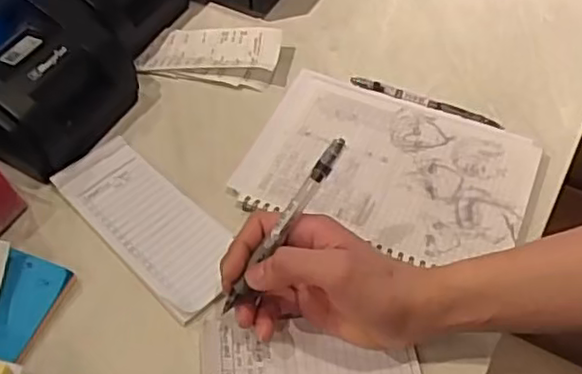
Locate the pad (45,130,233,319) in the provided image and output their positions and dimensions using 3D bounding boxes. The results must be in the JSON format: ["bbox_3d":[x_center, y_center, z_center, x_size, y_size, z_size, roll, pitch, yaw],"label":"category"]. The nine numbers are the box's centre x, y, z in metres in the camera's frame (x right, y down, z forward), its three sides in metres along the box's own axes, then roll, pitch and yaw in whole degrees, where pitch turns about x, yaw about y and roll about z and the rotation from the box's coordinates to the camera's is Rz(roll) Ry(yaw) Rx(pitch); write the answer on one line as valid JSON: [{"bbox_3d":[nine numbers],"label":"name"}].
[{"bbox_3d":[-0.110,0.026,0.512,0.069,0.011,0.173,-38,61,-24],"label":"pad"}]

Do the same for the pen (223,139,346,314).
[{"bbox_3d":[-0.005,0.026,0.428,0.009,0.011,0.136,37,97,26],"label":"pen"}]

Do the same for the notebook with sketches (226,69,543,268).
[{"bbox_3d":[0.080,-0.016,0.536,0.221,0.006,0.145,19,56,16],"label":"notebook with sketches"}]

